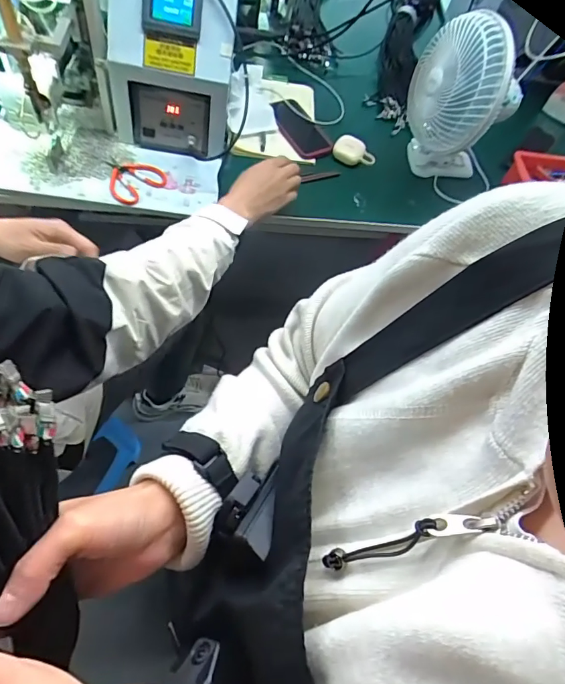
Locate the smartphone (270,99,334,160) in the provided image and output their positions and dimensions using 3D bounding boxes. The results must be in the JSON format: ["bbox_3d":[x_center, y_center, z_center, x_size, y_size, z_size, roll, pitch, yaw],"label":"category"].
[{"bbox_3d":[0.036,-0.430,0.904,0.077,0.014,0.146,-32,87,-24],"label":"smartphone"}]

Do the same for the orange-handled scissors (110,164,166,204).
[{"bbox_3d":[-0.263,-0.279,0.785,0.105,0.020,0.091,3,55,0],"label":"orange-handled scissors"}]

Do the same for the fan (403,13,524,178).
[{"bbox_3d":[0.295,-0.384,0.776,0.167,0.279,0.152,21,69,7],"label":"fan"}]

